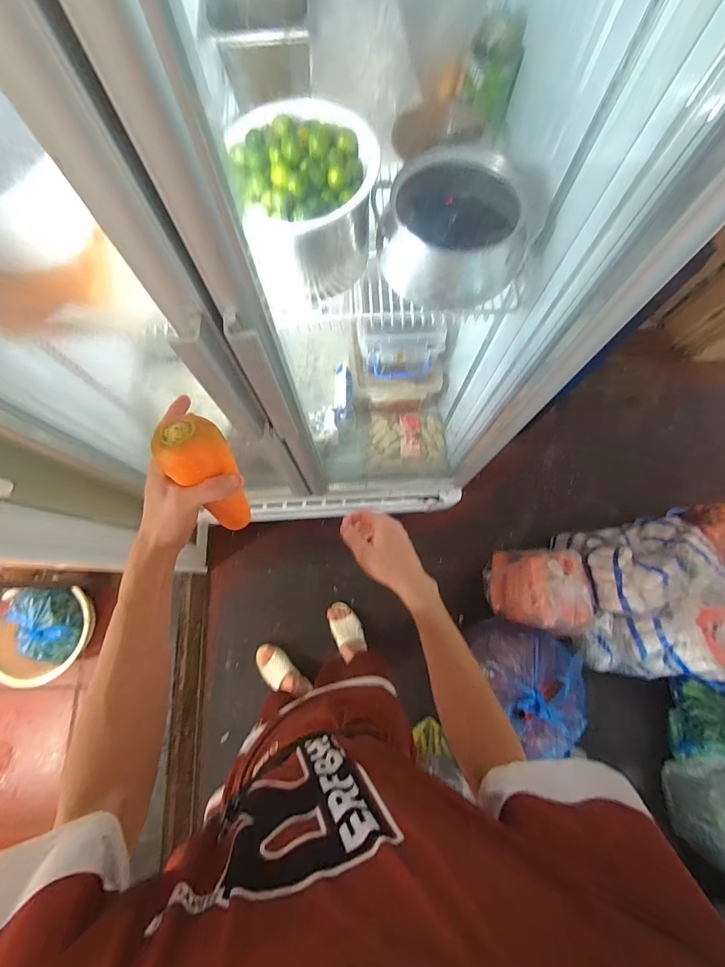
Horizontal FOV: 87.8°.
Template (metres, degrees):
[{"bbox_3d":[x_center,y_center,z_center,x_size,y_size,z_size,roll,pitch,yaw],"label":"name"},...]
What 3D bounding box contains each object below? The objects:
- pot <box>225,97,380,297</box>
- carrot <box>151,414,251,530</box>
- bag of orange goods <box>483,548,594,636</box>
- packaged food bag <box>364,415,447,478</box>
[{"bbox_3d":[-0.069,-0.392,0.516,0.164,0.131,0.206,-7,75,-2],"label":"pot"},{"bbox_3d":[-0.154,0.001,0.393,0.052,0.156,0.046,-2,57,-1],"label":"carrot"},{"bbox_3d":[0.622,0.381,1.360,0.245,0.301,0.259,3,75,1],"label":"bag of orange goods"},{"bbox_3d":[0.135,-0.123,1.127,0.239,0.048,0.190,5,75,1],"label":"packaged food bag"}]

